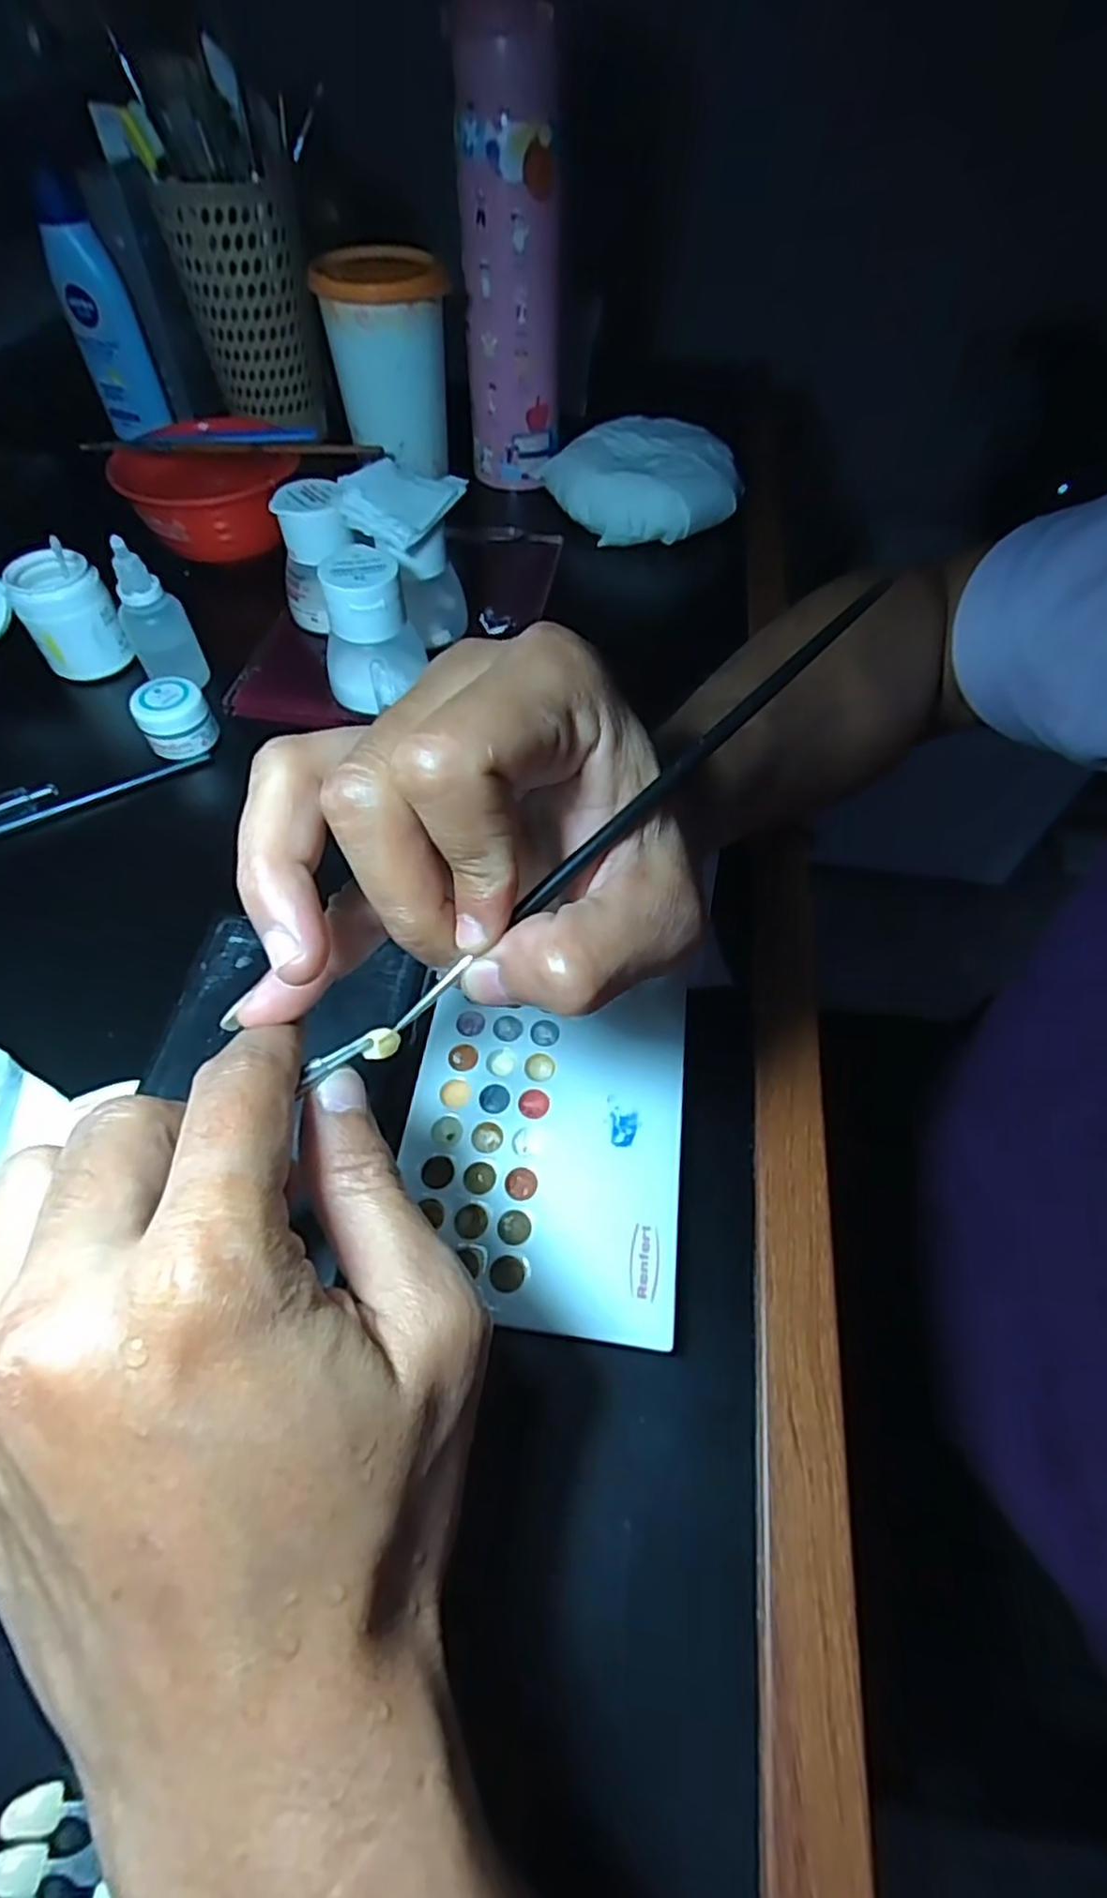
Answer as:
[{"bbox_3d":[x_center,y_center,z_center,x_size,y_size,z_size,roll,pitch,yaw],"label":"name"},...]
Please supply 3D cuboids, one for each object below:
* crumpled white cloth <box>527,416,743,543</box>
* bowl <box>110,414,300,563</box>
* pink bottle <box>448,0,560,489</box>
[{"bbox_3d":[0.064,-0.317,0.496,0.112,0.044,0.105,-20,58,-15],"label":"crumpled white cloth"},{"bbox_3d":[-0.213,-0.286,0.451,0.101,0.046,0.096,-8,56,-8],"label":"bowl"},{"bbox_3d":[-0.027,-0.421,0.457,0.060,0.213,0.054,-6,55,-6],"label":"pink bottle"}]

